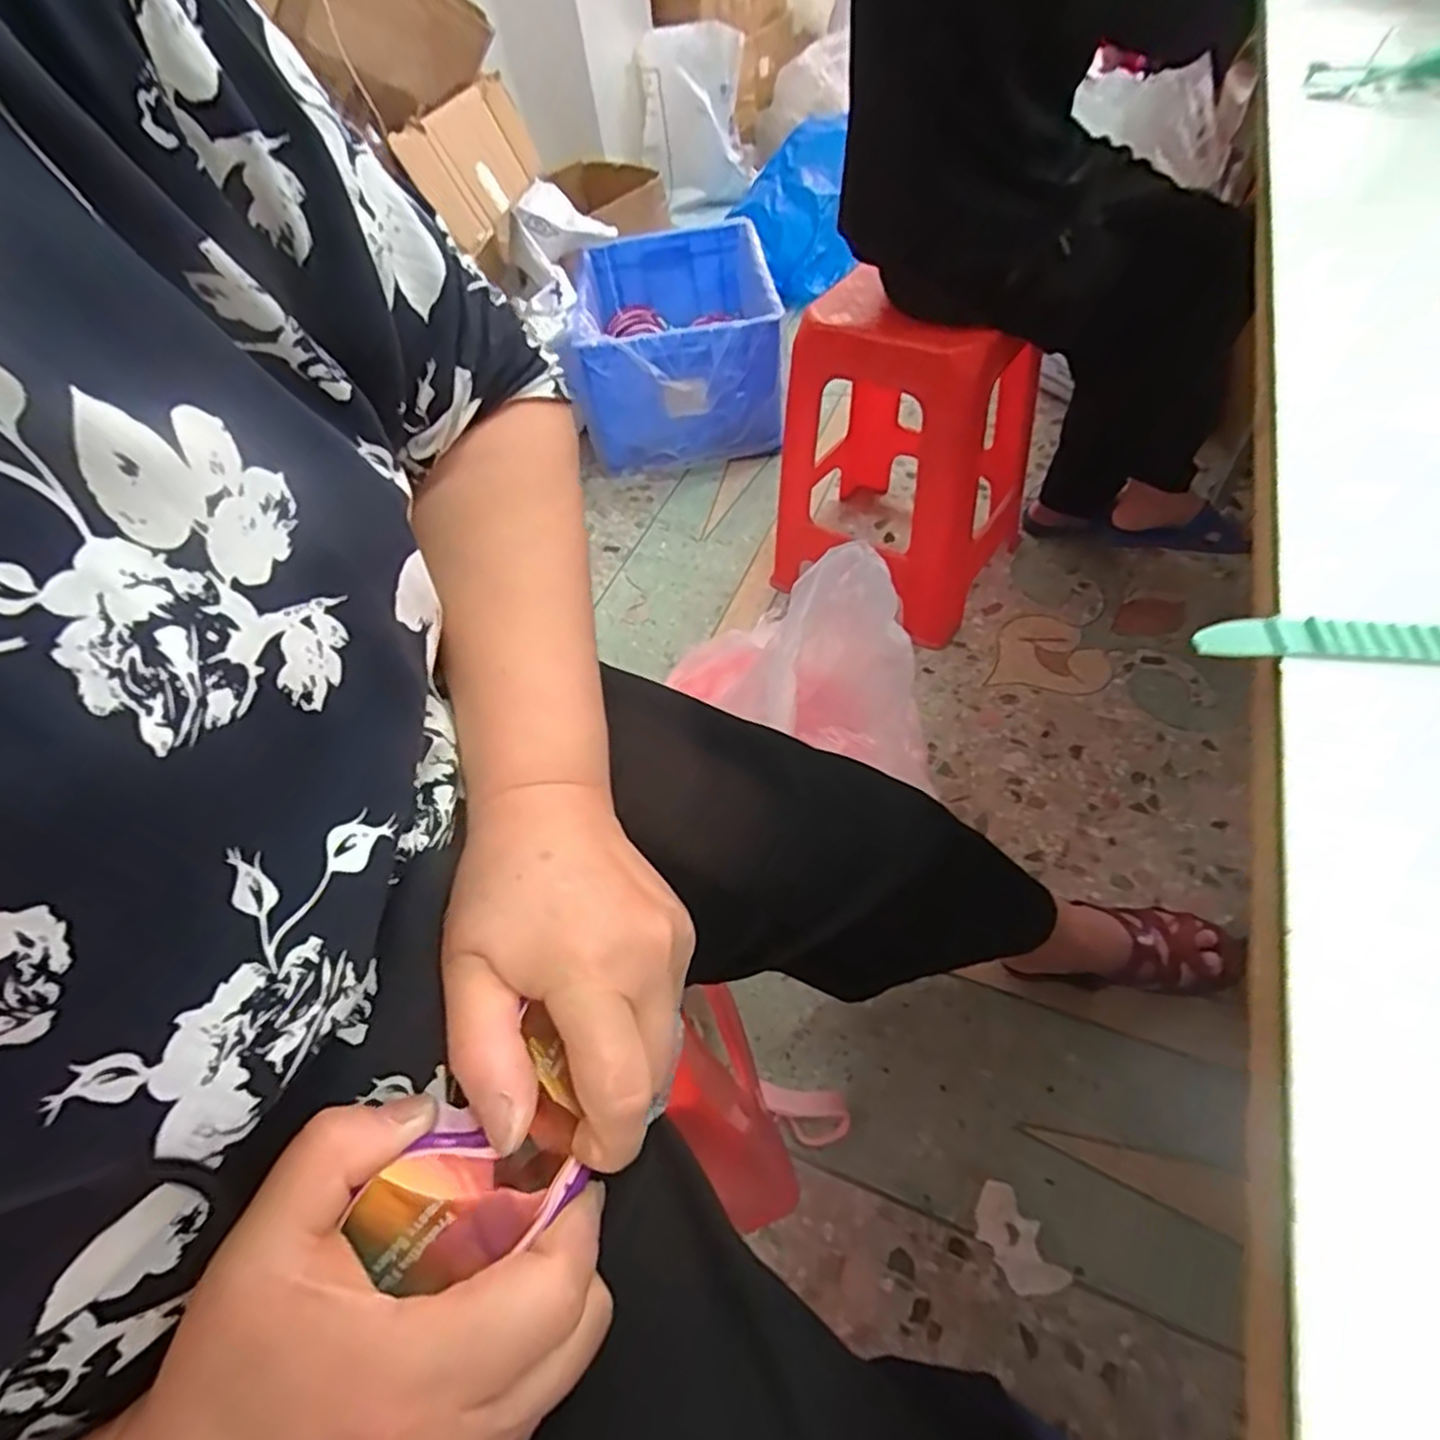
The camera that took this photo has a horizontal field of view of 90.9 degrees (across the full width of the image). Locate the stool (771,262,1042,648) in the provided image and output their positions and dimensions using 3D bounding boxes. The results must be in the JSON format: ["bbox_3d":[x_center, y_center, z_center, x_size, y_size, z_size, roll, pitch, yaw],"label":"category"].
[{"bbox_3d":[0.318,-0.482,1.210,0.414,0.490,0.414,15,55,16],"label":"stool"}]

